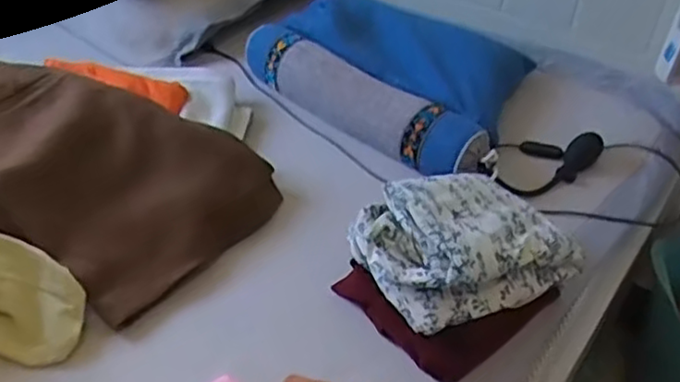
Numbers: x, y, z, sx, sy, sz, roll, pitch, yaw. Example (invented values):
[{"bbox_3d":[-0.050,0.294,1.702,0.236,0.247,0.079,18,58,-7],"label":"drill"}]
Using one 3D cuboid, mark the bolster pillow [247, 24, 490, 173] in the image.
[{"bbox_3d":[0.027,-0.142,0.973,0.093,0.073,0.434,-30,51,-35],"label":"bolster pillow"}]

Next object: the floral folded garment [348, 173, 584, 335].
[{"bbox_3d":[0.128,0.057,0.702,0.212,0.092,0.152,-22,47,-29],"label":"floral folded garment"}]

